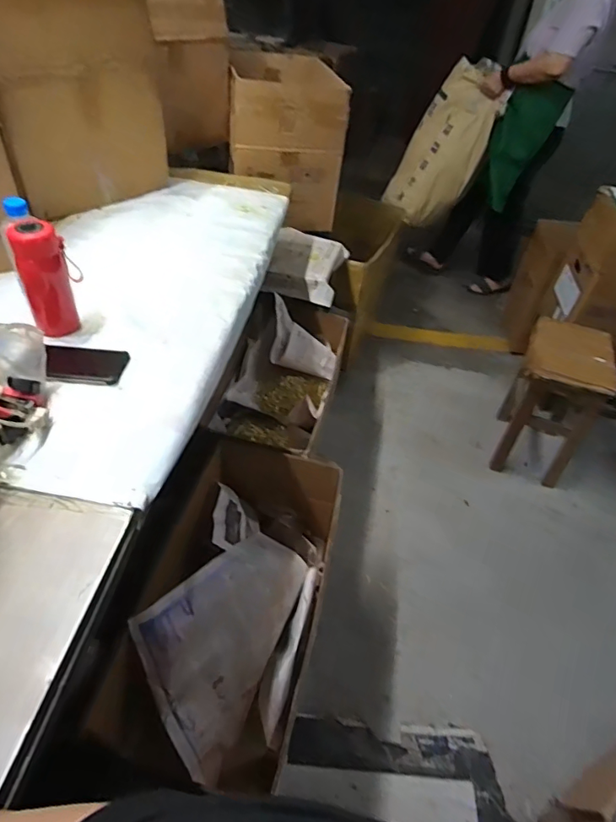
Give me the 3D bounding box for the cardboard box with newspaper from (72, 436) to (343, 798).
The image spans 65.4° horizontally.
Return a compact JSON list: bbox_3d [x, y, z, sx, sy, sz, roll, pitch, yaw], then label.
[{"bbox_3d":[-0.139,0.392,0.954,0.291,0.256,0.531,13,43,5],"label":"cardboard box with newspaper"}]

